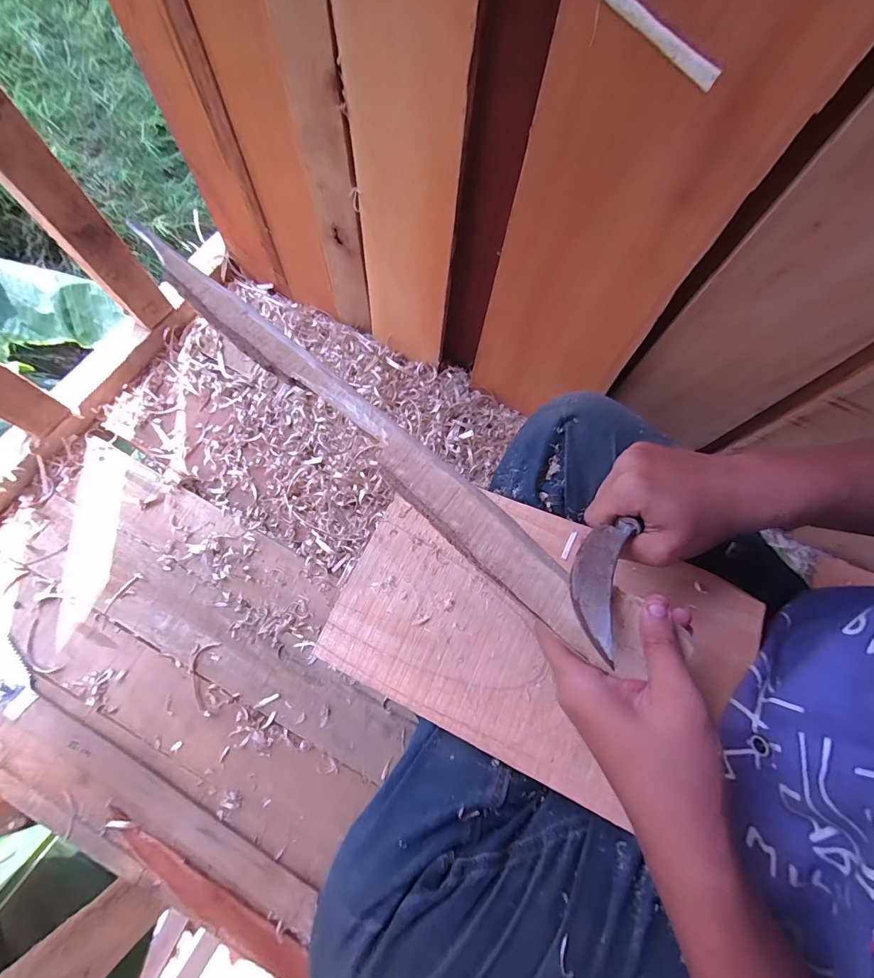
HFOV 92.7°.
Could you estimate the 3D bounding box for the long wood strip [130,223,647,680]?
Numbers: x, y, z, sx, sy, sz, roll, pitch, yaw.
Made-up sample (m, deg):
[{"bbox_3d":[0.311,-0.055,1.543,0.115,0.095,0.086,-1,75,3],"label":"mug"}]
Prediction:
[{"bbox_3d":[-0.034,-0.032,0.258,0.391,0.012,0.045,41,75,6],"label":"long wood strip"}]

